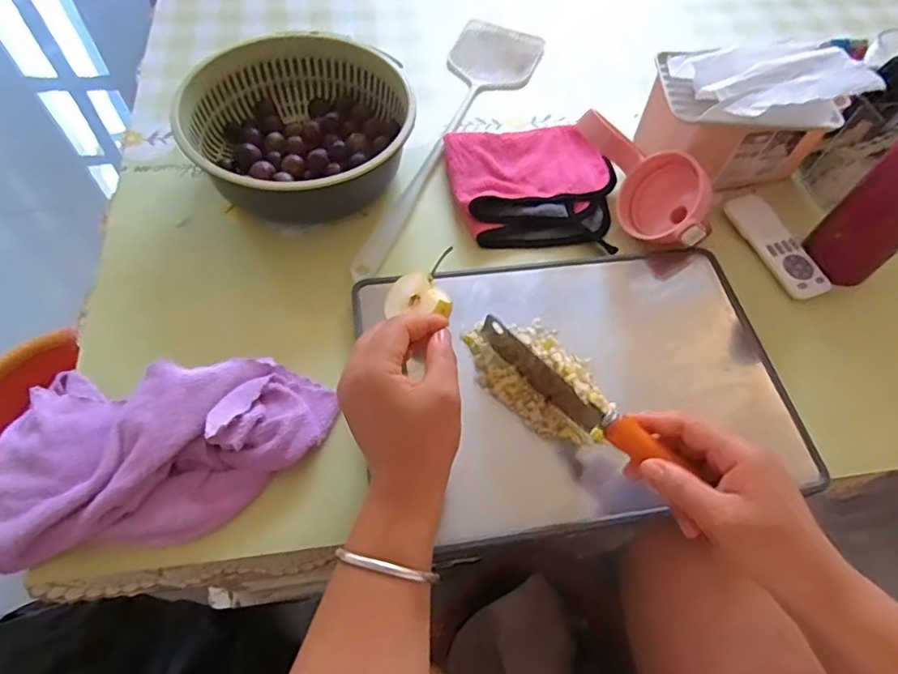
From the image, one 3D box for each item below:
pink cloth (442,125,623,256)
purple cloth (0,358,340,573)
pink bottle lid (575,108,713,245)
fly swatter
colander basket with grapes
[{"bbox_3d":[0.089,-0.161,0.582,0.169,0.022,0.157,-5,60,-7],"label":"pink cloth"},{"bbox_3d":[-0.216,0.085,0.408,0.238,0.067,0.140,0,59,-4],"label":"purple cloth"},{"bbox_3d":[0.193,-0.153,0.544,0.065,0.064,0.159,-25,64,-18],"label":"pink bottle lid"},{"bbox_3d":[0.008,-0.233,0.627,0.104,0.010,0.451,18,60,6],"label":"fly swatter"},{"bbox_3d":[-0.150,-0.206,0.572,0.219,0.088,0.188,4,59,-2],"label":"colander basket with grapes"}]

